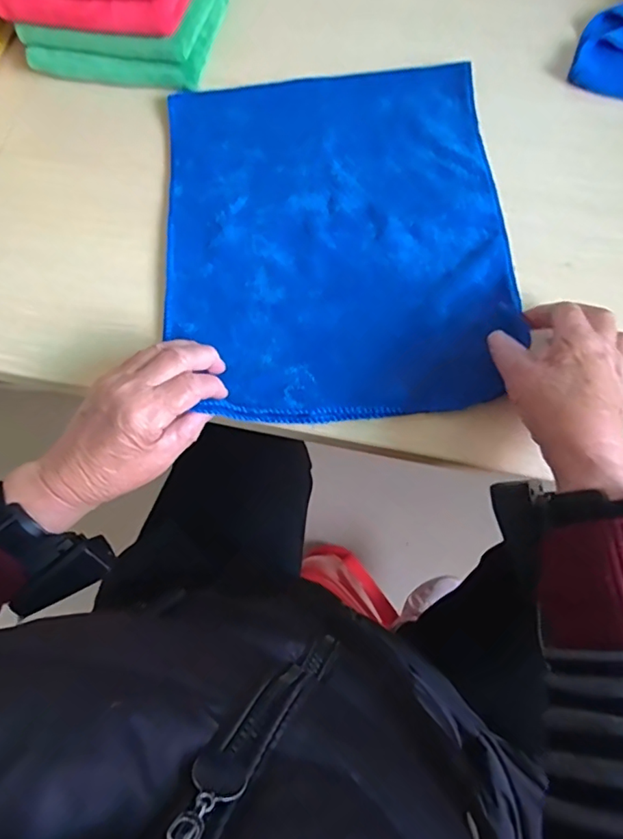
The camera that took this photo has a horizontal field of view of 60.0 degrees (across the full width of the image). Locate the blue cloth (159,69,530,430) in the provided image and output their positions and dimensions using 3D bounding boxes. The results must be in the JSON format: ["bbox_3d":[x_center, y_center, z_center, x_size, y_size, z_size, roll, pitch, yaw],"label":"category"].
[{"bbox_3d":[0.017,-0.159,0.447,0.272,0.018,0.334,-4,69,0],"label":"blue cloth"}]

